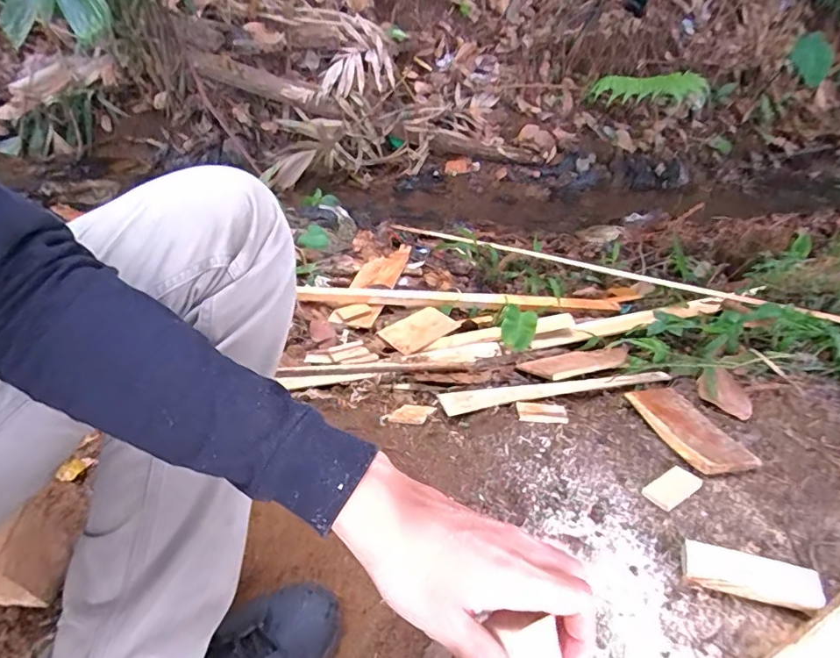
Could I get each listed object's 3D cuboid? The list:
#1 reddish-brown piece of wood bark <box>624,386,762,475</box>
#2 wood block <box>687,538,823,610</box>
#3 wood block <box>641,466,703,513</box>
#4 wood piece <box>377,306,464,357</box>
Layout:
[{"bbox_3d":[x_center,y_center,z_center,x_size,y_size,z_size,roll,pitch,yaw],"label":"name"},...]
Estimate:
[{"bbox_3d":[0.378,0.137,0.715,0.085,0.009,0.185,-7,25,-7],"label":"reddish-brown piece of wood bark"},{"bbox_3d":[0.336,0.253,0.510,0.117,0.026,0.038,7,36,21],"label":"wood block"},{"bbox_3d":[0.311,0.195,0.616,0.078,0.005,0.037,-19,45,-30],"label":"wood block"},{"bbox_3d":[0.000,-0.004,1.116,0.172,0.012,0.109,-26,48,-35],"label":"wood piece"}]

